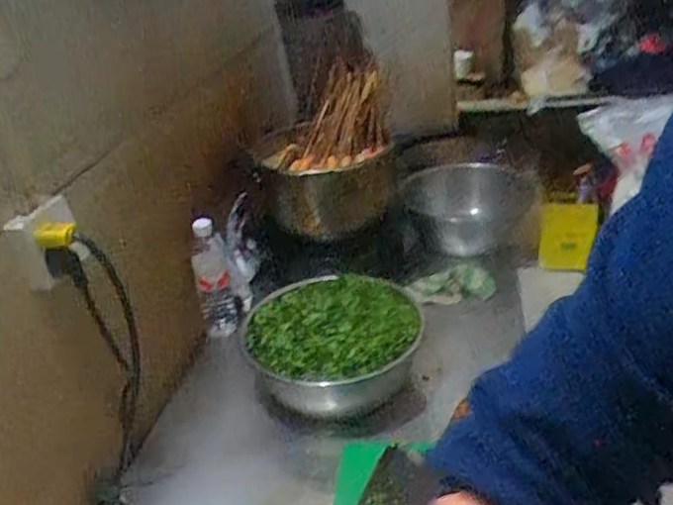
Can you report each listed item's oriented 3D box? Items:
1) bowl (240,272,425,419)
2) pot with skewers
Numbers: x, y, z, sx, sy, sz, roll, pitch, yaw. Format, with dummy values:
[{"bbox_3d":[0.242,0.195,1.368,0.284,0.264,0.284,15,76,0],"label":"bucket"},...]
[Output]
[{"bbox_3d":[0.005,0.155,1.052,0.284,0.146,0.264,-7,28,4],"label":"bowl"},{"bbox_3d":[-0.009,-0.188,1.272,0.244,0.319,0.213,-5,28,6],"label":"pot with skewers"}]

